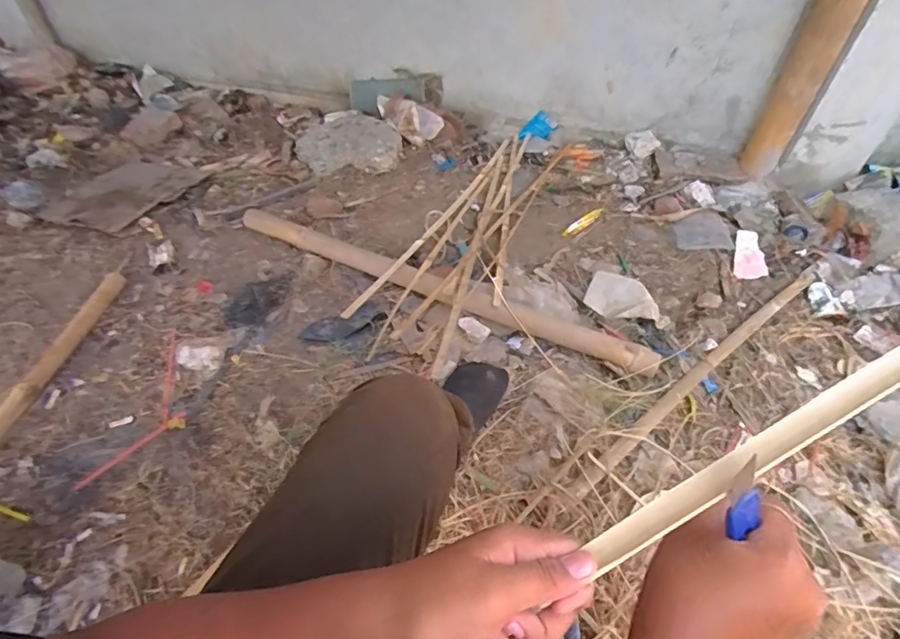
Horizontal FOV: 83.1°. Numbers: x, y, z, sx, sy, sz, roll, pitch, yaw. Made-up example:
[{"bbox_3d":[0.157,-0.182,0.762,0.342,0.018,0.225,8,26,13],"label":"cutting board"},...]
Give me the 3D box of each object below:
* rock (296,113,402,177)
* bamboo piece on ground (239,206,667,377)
[{"bbox_3d":[-0.304,-0.497,1.438,0.330,0.077,0.214,6,51,5],"label":"rock"},{"bbox_3d":[-0.051,-0.077,1.088,0.971,0.046,0.066,22,54,18],"label":"bamboo piece on ground"}]

